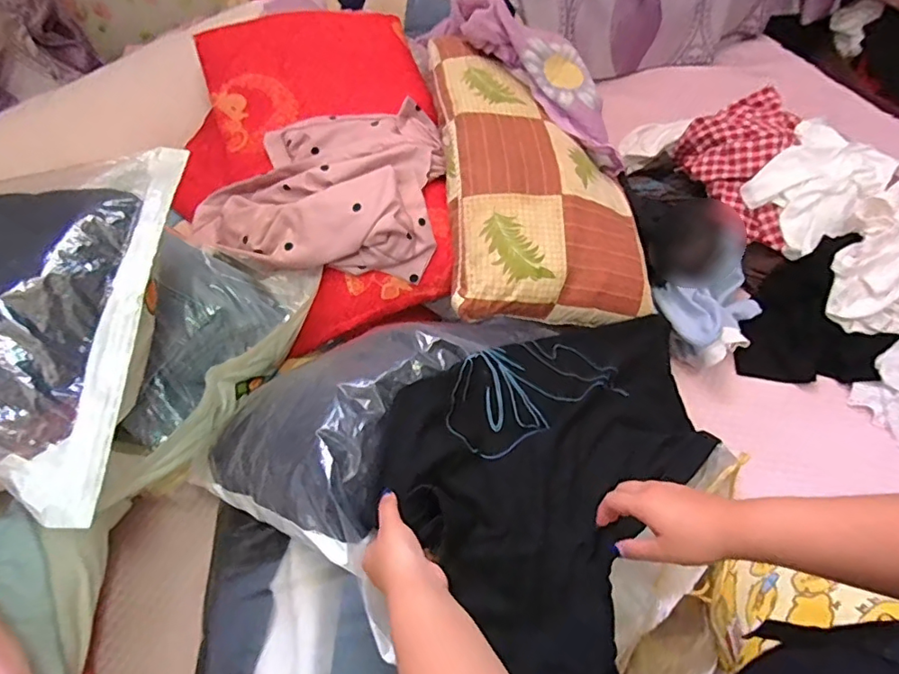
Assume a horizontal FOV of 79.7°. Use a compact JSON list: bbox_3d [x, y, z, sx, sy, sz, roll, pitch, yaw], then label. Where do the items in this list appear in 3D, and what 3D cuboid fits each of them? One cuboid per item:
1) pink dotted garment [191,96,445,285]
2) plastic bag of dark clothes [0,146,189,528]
[{"bbox_3d":[-0.219,-0.247,0.869,0.403,0.091,0.308,1,57,2],"label":"pink dotted garment"},{"bbox_3d":[-0.537,-0.010,0.594,0.427,0.169,0.465,-5,58,-2],"label":"plastic bag of dark clothes"}]

